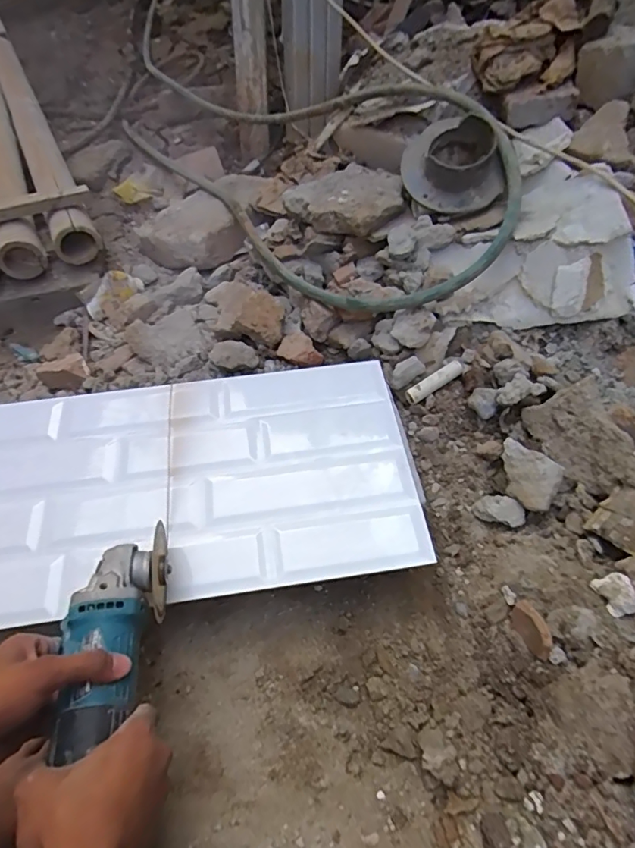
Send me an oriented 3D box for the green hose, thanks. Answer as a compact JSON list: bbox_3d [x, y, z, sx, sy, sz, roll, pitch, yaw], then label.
[{"bbox_3d":[0.027,-0.471,0.890,0.424,0.195,0.778,-33,62,-17],"label":"green hose"}]

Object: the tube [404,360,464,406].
[{"bbox_3d":[0.170,-0.060,0.697,0.097,0.020,0.022,-32,61,-17],"label":"tube"}]

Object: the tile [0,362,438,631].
[{"bbox_3d":[-0.184,0.069,0.595,0.593,0.011,0.295,-7,58,-5],"label":"tile"}]

